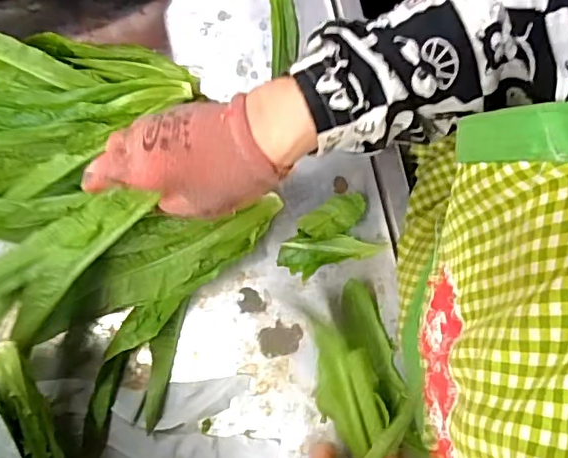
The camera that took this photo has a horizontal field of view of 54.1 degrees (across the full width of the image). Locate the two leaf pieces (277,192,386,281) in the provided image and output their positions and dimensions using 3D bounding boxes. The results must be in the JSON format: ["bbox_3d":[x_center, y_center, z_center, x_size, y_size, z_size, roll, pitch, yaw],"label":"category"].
[{"bbox_3d":[0.035,0.007,0.484,0.085,0.013,0.055,-20,80,-5],"label":"two leaf pieces"}]

